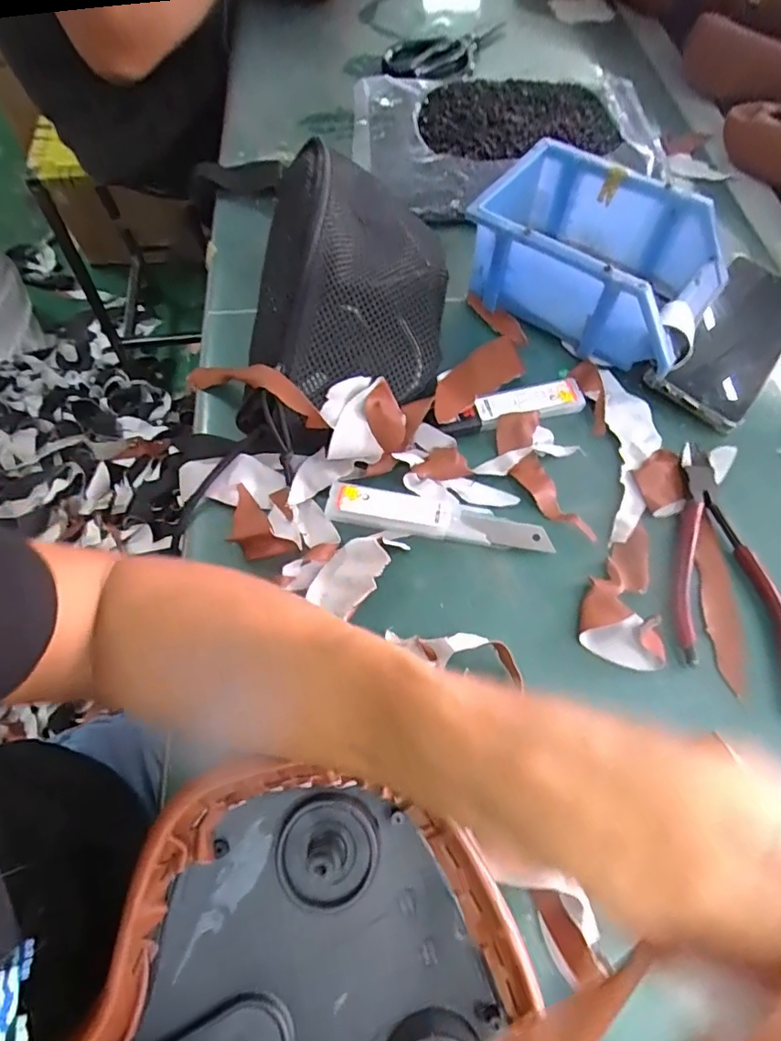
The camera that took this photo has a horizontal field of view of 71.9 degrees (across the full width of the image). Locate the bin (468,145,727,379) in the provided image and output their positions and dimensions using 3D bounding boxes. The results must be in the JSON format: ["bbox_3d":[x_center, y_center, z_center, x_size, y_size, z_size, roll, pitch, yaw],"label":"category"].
[{"bbox_3d":[0.159,-0.202,0.415,0.175,0.072,0.119,34,67,14],"label":"bin"}]

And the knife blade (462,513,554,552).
[{"bbox_3d":[0.076,0.009,0.350,0.060,0.006,0.019,10,63,3],"label":"knife blade"}]

